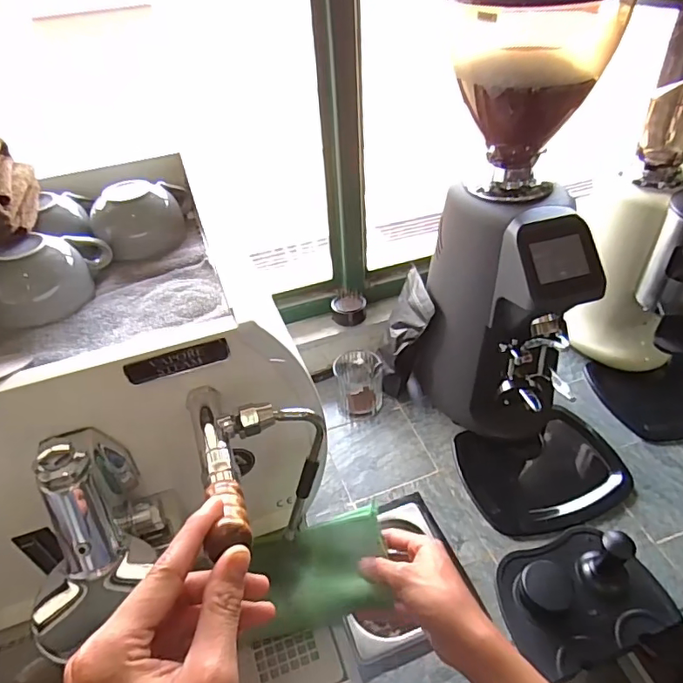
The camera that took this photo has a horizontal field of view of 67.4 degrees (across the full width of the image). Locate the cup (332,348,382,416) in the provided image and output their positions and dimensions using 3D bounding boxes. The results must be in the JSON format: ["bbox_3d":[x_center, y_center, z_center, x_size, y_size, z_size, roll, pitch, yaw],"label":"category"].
[{"bbox_3d":[0.034,0.072,0.909,0.079,0.086,0.093,2,42,7],"label":"cup"}]

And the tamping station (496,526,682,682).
[{"bbox_3d":[0.304,0.299,0.636,0.202,0.084,0.142,-14,43,-12],"label":"tamping station"}]

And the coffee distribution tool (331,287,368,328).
[{"bbox_3d":[0.014,-0.065,0.959,0.067,0.049,0.058,-1,42,3],"label":"coffee distribution tool"}]

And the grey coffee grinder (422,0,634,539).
[{"bbox_3d":[0.275,-0.075,0.677,0.208,0.587,0.343,-15,43,-12],"label":"grey coffee grinder"}]

